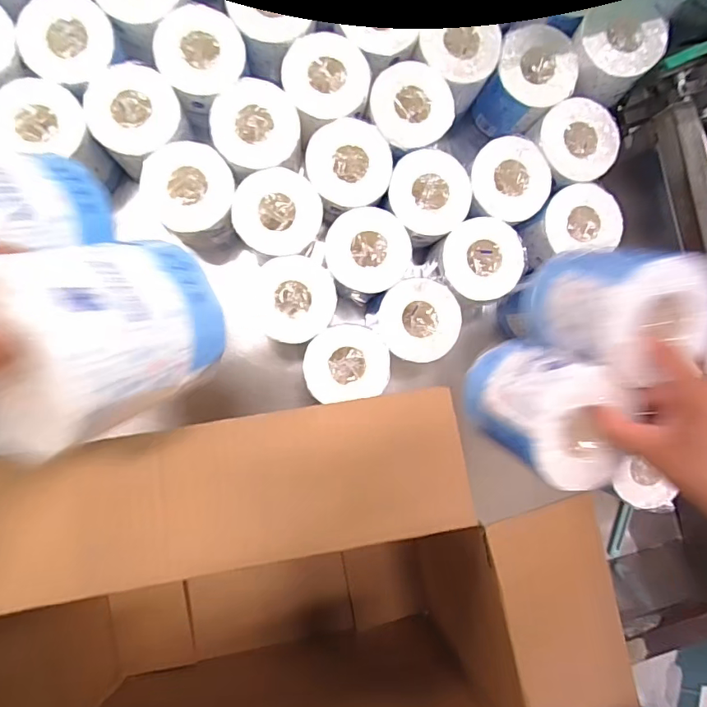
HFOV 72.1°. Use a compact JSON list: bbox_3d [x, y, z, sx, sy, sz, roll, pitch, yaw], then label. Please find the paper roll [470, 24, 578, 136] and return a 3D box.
[{"bbox_3d":[0.219,-0.344,0.628,0.095,0.099,0.095,0,90,-7],"label":"paper roll"}]

